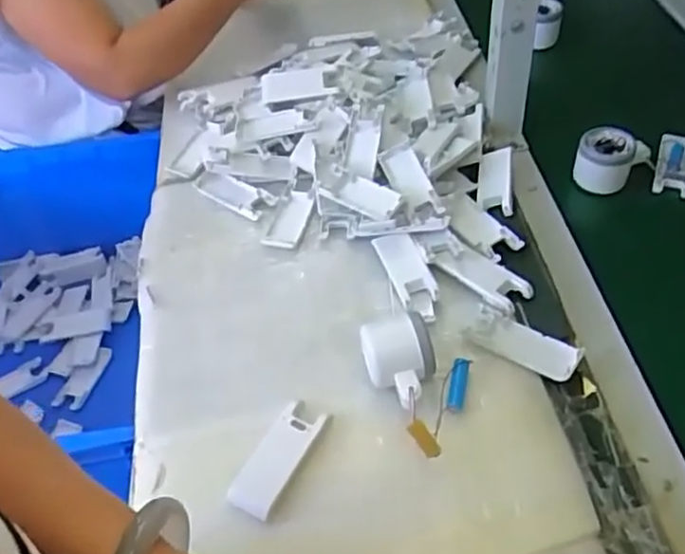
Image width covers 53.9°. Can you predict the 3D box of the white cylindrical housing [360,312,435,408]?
[{"bbox_3d":[0.050,0.073,0.581,0.061,0.053,0.082,-11,48,-3],"label":"white cylindrical housing"}]

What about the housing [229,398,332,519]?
[{"bbox_3d":[-0.052,0.147,0.550,0.038,0.012,0.098,21,54,23],"label":"housing"}]

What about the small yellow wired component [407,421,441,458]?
[{"bbox_3d":[0.065,0.128,0.527,0.013,0.004,0.032,-40,84,20],"label":"small yellow wired component"}]

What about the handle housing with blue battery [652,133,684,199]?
[{"bbox_3d":[0.383,-0.130,0.775,0.043,0.018,0.087,13,51,17],"label":"handle housing with blue battery"}]

